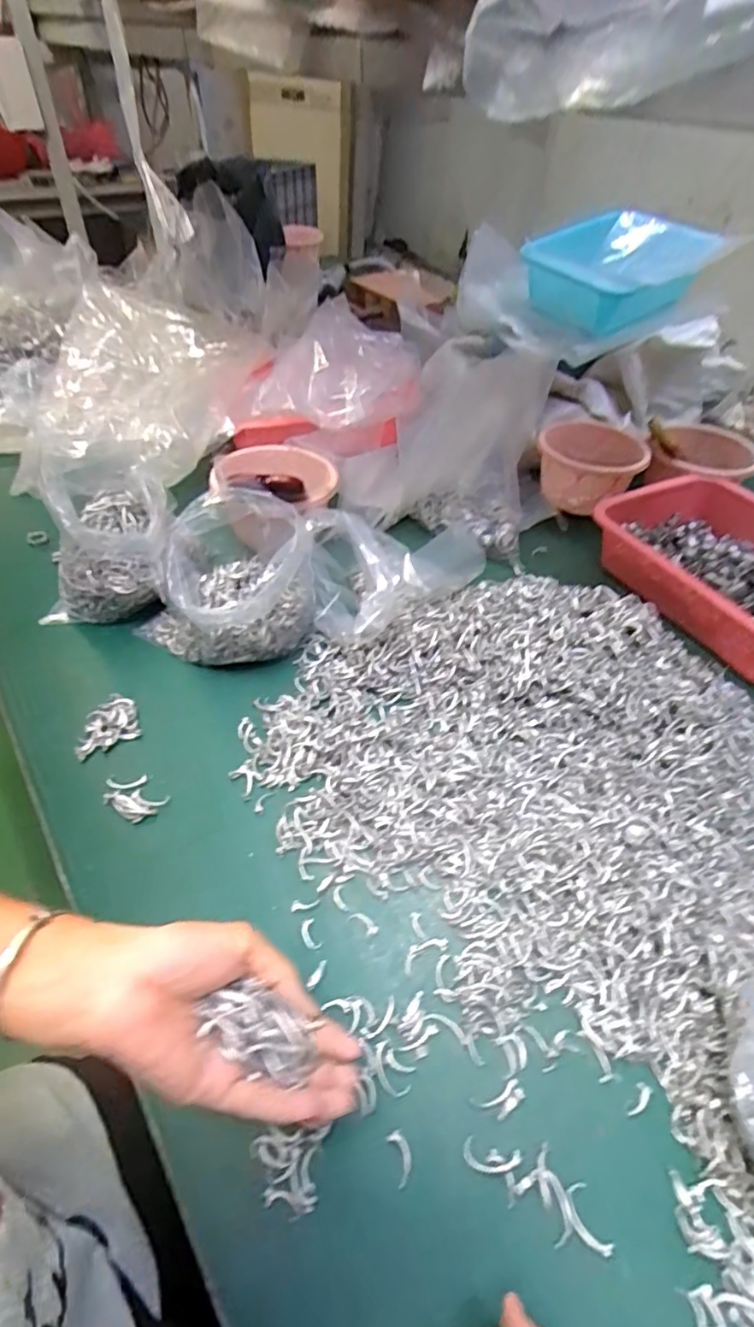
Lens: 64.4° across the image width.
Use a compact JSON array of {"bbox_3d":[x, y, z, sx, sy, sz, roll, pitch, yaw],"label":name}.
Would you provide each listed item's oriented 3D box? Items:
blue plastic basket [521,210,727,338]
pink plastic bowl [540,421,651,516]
[{"bbox_3d":[0.337,-0.559,0.855,0.241,0.100,0.181,-25,52,-25],"label":"blue plastic basket"},{"bbox_3d":[0.298,-0.272,0.846,0.136,0.097,0.153,20,48,16],"label":"pink plastic bowl"}]

